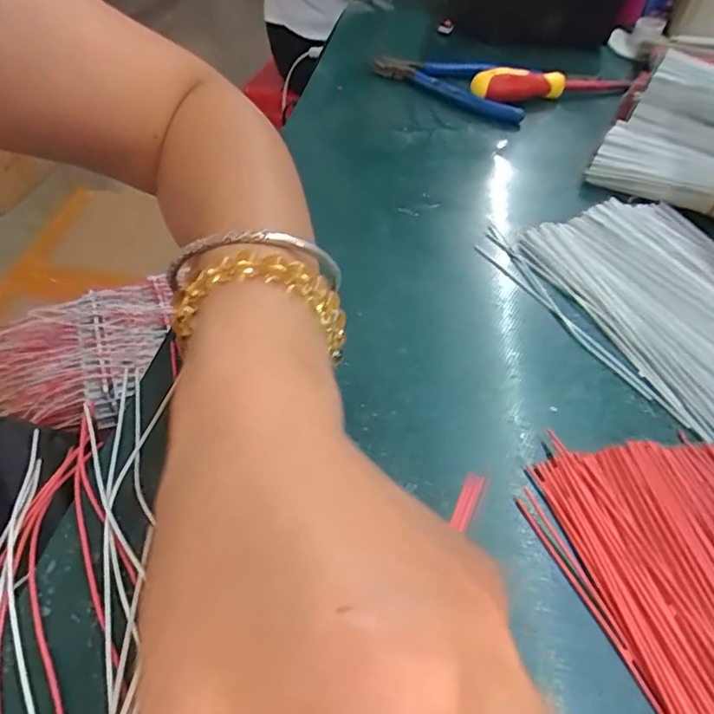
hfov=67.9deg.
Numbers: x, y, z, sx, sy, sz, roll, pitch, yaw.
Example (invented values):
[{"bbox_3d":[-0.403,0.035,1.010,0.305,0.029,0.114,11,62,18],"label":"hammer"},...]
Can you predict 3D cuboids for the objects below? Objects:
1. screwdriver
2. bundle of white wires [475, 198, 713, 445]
[{"bbox_3d":[0.146,-0.206,0.397,0.116,0.021,0.027,-1,47,-3],"label":"screwdriver"},{"bbox_3d":[0.155,-0.034,0.262,0.116,0.013,0.140,-19,51,-19],"label":"bundle of white wires"}]

